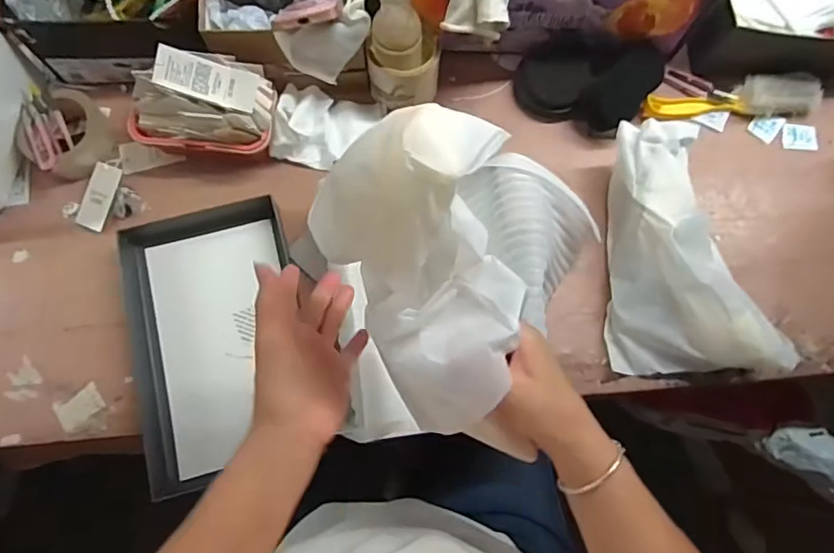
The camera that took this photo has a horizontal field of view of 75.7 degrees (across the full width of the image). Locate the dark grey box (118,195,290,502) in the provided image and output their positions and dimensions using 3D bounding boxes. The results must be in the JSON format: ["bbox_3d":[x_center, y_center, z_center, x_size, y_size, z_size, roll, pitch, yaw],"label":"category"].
[{"bbox_3d":[-0.228,0.074,0.610,0.184,0.037,0.308,-11,76,-4],"label":"dark grey box"}]

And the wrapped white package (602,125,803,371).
[{"bbox_3d":[0.306,-0.031,0.609,0.165,0.086,0.272,0,76,-2],"label":"wrapped white package"}]

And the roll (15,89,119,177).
[{"bbox_3d":[-0.430,-0.169,0.660,0.093,0.055,0.101,0,76,-2],"label":"roll"}]

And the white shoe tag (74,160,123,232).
[{"bbox_3d":[-0.386,-0.096,0.652,0.040,0.005,0.080,24,94,11],"label":"white shoe tag"}]

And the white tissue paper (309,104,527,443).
[{"bbox_3d":[0.008,0.005,0.351,0.122,0.226,0.080,-9,34,-4],"label":"white tissue paper"}]

